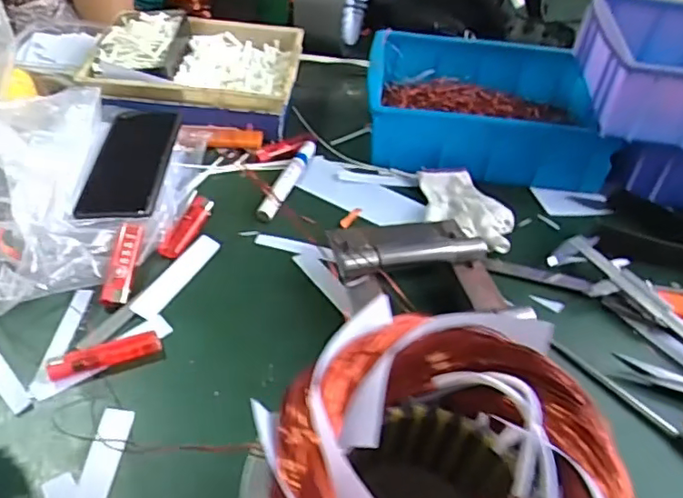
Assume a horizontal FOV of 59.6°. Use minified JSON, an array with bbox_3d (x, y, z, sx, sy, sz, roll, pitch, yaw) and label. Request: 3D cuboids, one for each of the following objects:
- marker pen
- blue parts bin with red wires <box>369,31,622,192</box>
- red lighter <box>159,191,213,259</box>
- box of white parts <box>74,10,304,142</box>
[{"bbox_3d":[-0.058,-0.078,0.653,0.019,0.015,0.147,15,43,9],"label":"marker pen"},{"bbox_3d":[0.167,-0.167,0.716,0.264,0.089,0.191,5,42,-1],"label":"blue parts bin with red wires"},{"bbox_3d":[-0.150,-0.025,0.589,0.027,0.010,0.097,9,42,3],"label":"red lighter"},{"bbox_3d":[-0.173,-0.226,0.737,0.237,0.064,0.191,5,42,-1],"label":"box of white parts"}]

